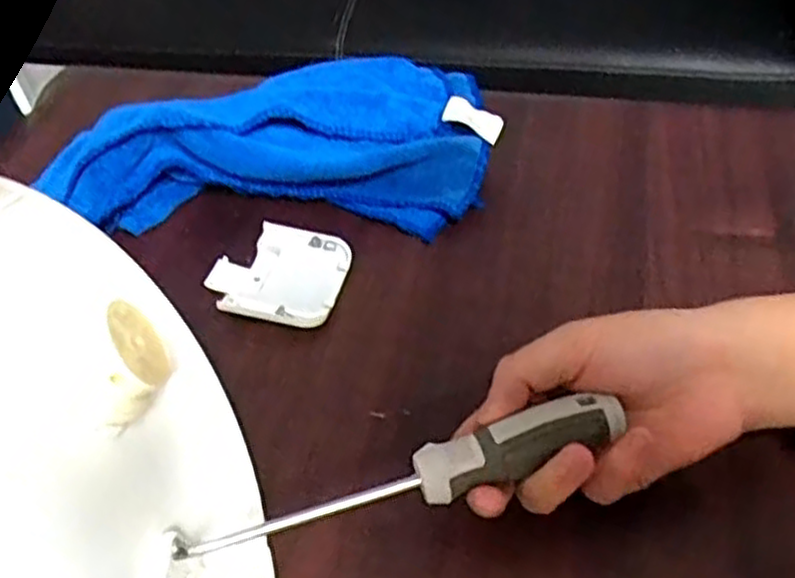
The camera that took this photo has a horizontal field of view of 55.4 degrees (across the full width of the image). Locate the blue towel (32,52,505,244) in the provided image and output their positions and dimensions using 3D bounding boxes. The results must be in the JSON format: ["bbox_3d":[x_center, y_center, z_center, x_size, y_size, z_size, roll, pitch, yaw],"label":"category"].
[{"bbox_3d":[-0.082,-0.104,0.505,0.293,0.060,0.152,-1,45,5],"label":"blue towel"}]

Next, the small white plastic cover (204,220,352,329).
[{"bbox_3d":[-0.073,-0.008,0.446,0.082,0.014,0.072,7,47,12],"label":"small white plastic cover"}]

